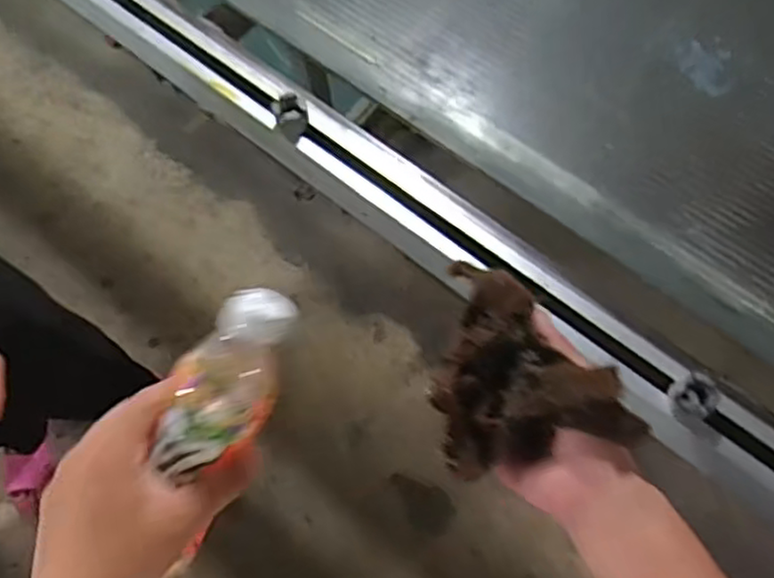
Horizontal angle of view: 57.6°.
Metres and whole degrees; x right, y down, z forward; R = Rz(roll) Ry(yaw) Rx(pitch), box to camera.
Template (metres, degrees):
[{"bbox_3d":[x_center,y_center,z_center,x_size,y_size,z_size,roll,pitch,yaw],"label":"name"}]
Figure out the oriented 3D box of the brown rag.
[{"bbox_3d":[0.086,0.047,0.484,0.112,0.051,0.137,-13,68,-3],"label":"brown rag"}]

